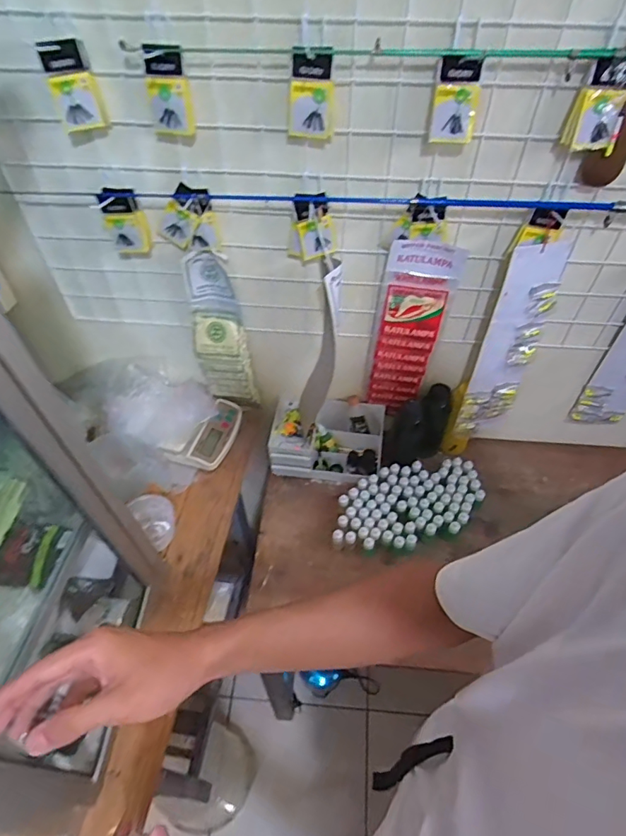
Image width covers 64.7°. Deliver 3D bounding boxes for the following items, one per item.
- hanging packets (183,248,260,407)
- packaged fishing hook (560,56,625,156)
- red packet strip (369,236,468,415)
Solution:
[{"bbox_3d":[-0.165,-0.147,0.924,0.114,0.324,0.056,-6,50,-6],"label":"hanging packets"},{"bbox_3d":[0.336,-0.362,0.577,0.061,0.112,0.017,1,65,9],"label":"packaged fishing hook"},{"bbox_3d":[0.173,-0.146,0.890,0.111,0.375,0.026,8,50,6],"label":"red packet strip"}]

